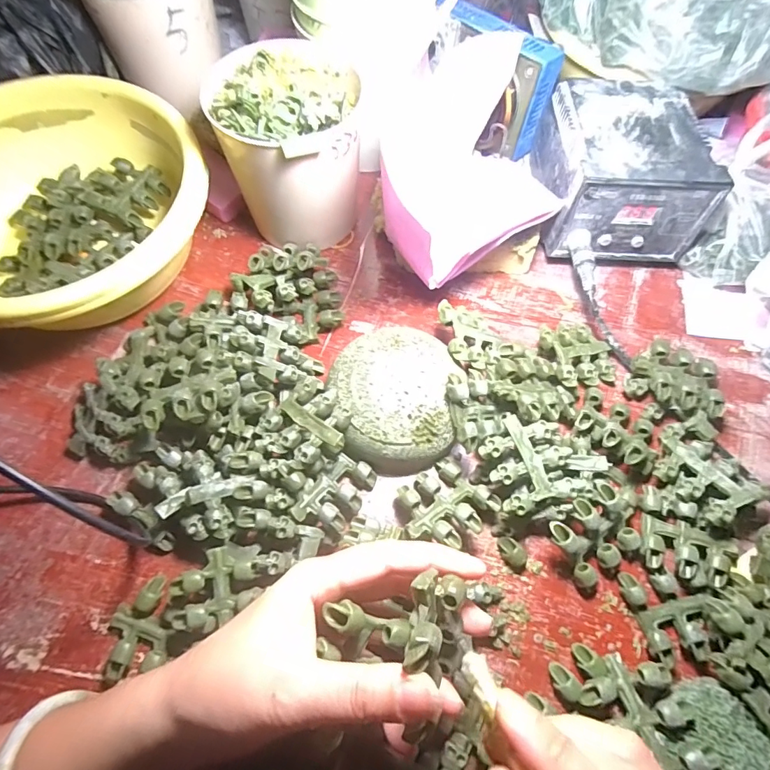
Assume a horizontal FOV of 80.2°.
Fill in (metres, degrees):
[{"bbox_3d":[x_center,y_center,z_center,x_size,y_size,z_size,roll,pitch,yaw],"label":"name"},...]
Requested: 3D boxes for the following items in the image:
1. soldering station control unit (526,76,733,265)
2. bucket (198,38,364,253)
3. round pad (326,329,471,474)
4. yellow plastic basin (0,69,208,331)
[{"bbox_3d":[0.201,-0.187,0.405,0.117,0.093,0.139,1,65,-1],"label":"soldering station control unit"},{"bbox_3d":[-0.072,-0.186,0.380,0.095,0.128,0.111,9,66,3],"label":"bucket"},{"bbox_3d":[0.007,0.009,0.340,0.092,0.032,0.102,13,67,5],"label":"round pad"},{"bbox_3d":[-0.257,-0.133,0.370,0.217,0.094,0.216,0,67,0],"label":"yellow plastic basin"}]

